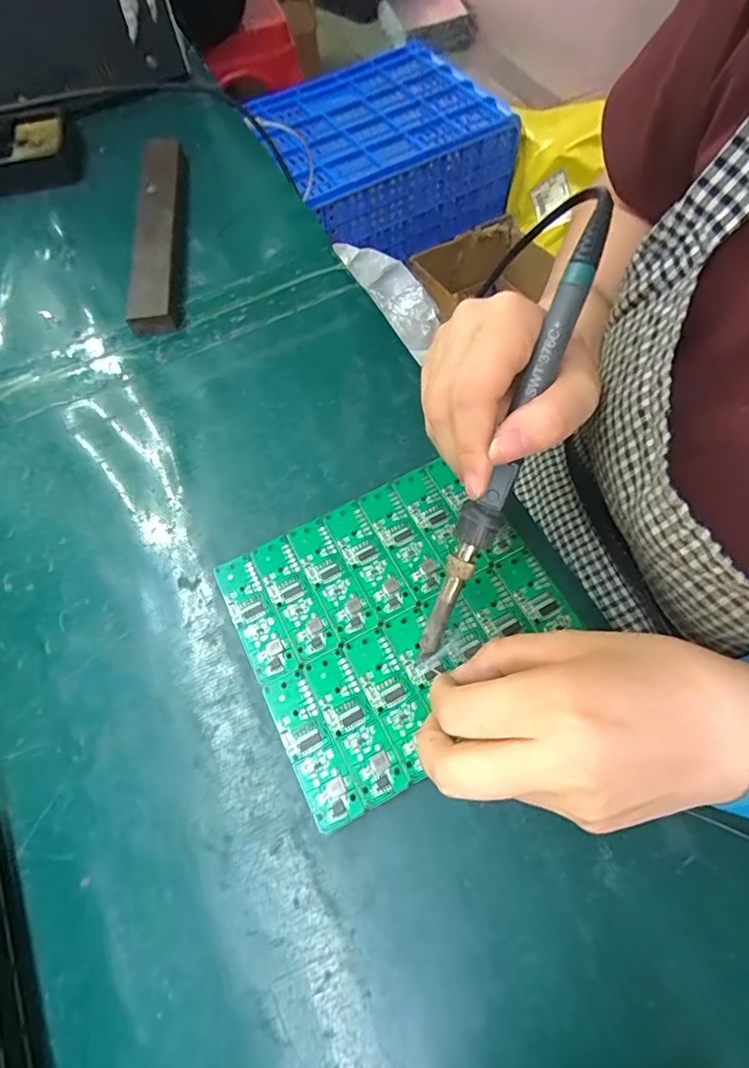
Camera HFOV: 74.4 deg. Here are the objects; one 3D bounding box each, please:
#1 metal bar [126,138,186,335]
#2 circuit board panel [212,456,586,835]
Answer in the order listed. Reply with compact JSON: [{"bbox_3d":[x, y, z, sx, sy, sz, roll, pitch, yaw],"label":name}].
[{"bbox_3d":[-0.166,-0.242,0.385,0.032,0.016,0.209,-6,65,-1],"label":"metal bar"},{"bbox_3d":[0.012,0.039,0.247,0.148,0.004,0.134,-26,67,-10],"label":"circuit board panel"}]

